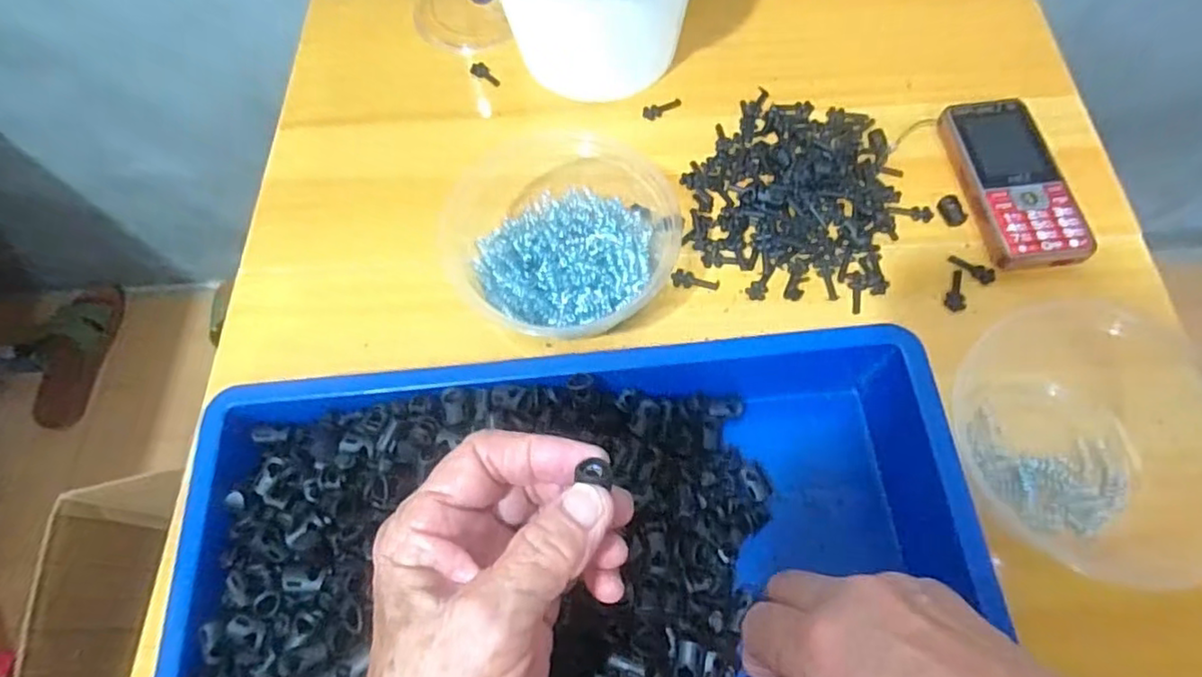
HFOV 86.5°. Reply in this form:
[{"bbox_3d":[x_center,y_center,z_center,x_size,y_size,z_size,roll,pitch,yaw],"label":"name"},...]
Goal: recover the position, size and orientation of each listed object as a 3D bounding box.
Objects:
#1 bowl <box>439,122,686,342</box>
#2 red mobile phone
[{"bbox_3d":[-0.020,-0.074,0.402,0.132,0.056,0.162,14,67,10],"label":"bowl"},{"bbox_3d":[0.269,-0.103,0.420,0.057,0.019,0.126,-5,65,1],"label":"red mobile phone"}]

